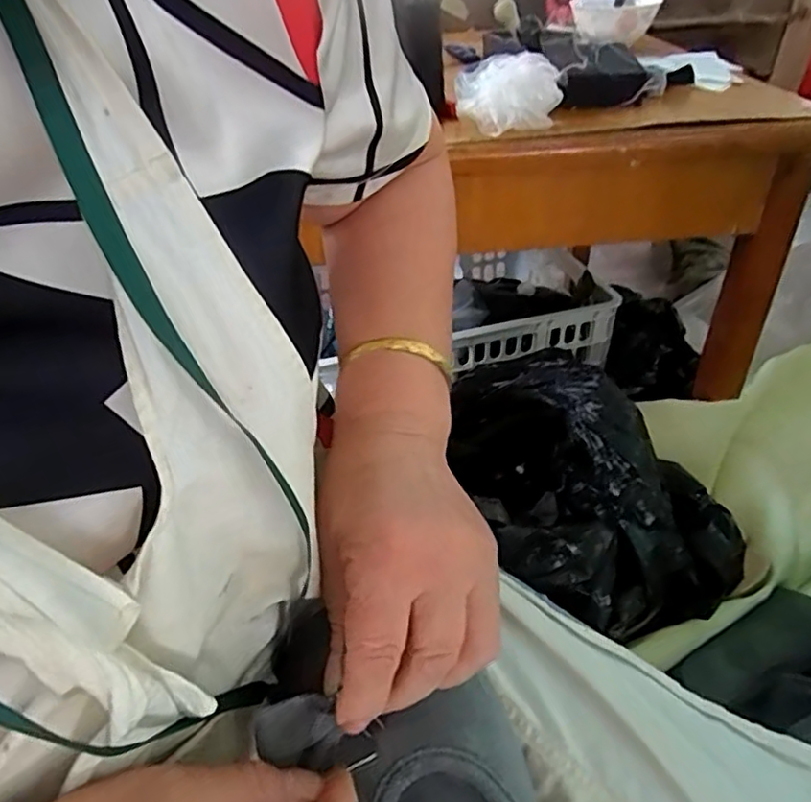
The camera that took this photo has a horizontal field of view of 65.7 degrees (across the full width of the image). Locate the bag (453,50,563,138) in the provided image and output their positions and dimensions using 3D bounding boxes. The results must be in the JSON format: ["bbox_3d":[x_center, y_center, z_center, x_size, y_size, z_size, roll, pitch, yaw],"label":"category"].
[{"bbox_3d":[0.100,-0.292,0.594,0.104,0.052,0.068,-20,42,-20],"label":"bag"}]

